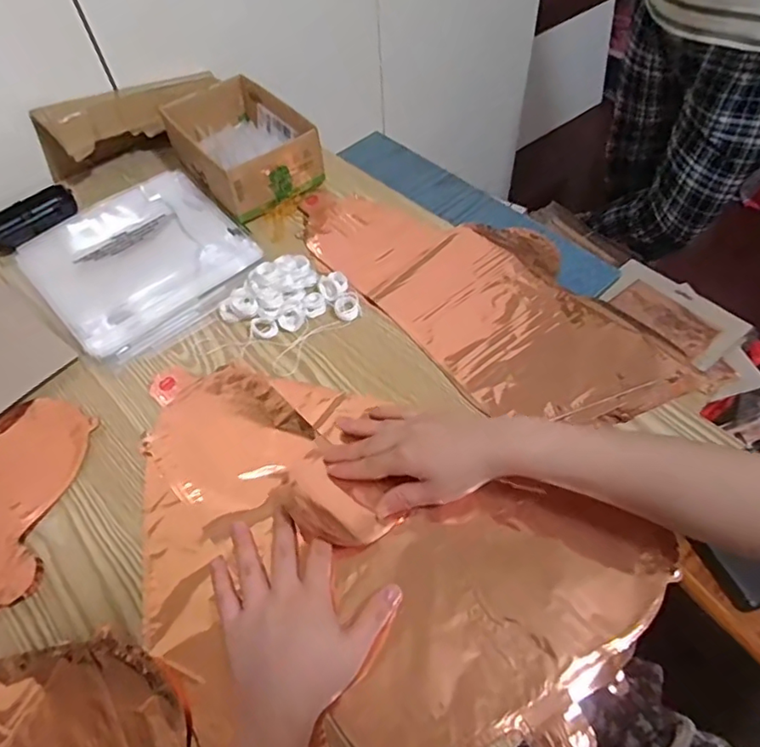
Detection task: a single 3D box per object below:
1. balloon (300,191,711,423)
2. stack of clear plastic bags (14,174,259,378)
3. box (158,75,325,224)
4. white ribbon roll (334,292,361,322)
[{"bbox_3d":[0.101,-0.098,0.578,0.202,0.006,0.421,-36,60,-19],"label":"balloon"},{"bbox_3d":[-0.266,-0.131,0.628,0.213,0.015,0.248,-37,61,-20],"label":"stack of clear plastic bags"},{"bbox_3d":[-0.172,-0.285,0.695,0.128,0.064,0.201,-32,59,-18],"label":"box"},{"bbox_3d":[-0.033,-0.067,0.566,0.026,0.009,0.029,-10,55,-3],"label":"white ribbon roll"}]

